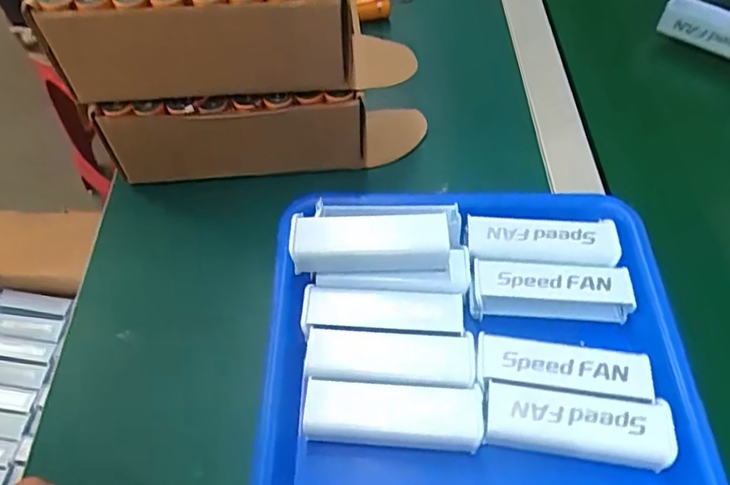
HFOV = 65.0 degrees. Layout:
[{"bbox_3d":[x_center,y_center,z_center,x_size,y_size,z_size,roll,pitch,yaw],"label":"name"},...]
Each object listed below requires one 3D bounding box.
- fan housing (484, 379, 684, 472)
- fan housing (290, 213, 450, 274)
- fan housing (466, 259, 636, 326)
[{"bbox_3d":[0.120,0.106,0.328,0.100,0.021,0.035,5,56,6],"label":"fan housing"},{"bbox_3d":[0.003,0.001,0.374,0.100,0.031,0.031,0,55,2],"label":"fan housing"},{"bbox_3d":[0.122,0.032,0.379,0.101,0.022,0.031,2,55,4],"label":"fan housing"}]

